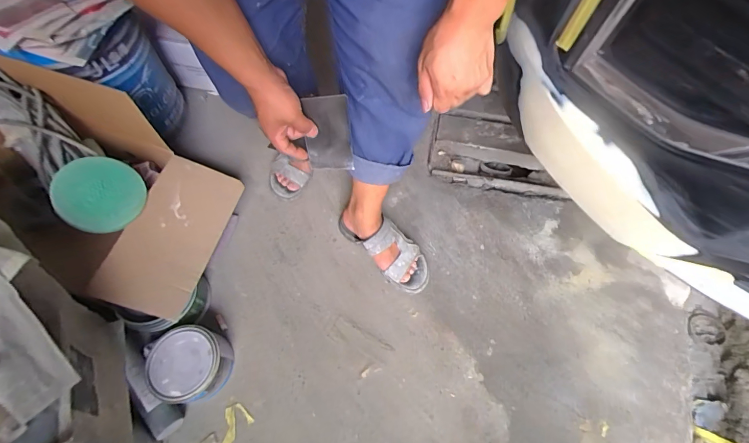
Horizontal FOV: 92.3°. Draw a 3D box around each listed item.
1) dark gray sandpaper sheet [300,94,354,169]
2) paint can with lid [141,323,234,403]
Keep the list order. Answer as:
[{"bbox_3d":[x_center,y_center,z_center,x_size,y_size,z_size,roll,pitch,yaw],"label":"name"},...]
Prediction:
[{"bbox_3d":[-0.074,-0.139,0.578,0.072,0.125,0.011,-10,38,-8],"label":"dark gray sandpaper sheet"},{"bbox_3d":[-0.352,0.274,0.684,0.127,0.105,0.120,0,63,0],"label":"paint can with lid"}]

